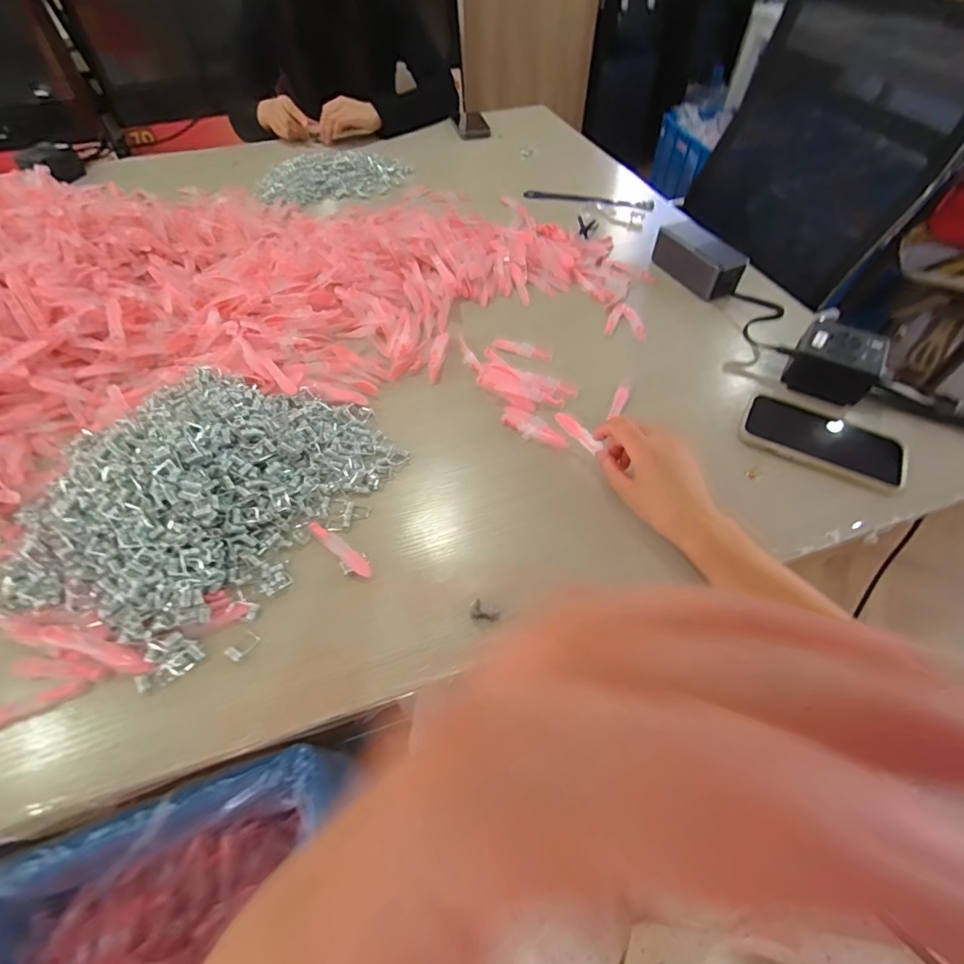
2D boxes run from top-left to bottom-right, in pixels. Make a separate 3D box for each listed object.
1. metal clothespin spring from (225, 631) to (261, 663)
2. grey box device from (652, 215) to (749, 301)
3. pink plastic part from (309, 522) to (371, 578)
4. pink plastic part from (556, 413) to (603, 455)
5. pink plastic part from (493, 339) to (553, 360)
[{"bbox_3d":[-0.190,0.131,0.359,0.014,0.004,0.023,37,54,7],"label":"metal clothespin spring"},{"bbox_3d":[0.300,-0.310,0.624,0.057,0.052,0.128,-20,57,-13],"label":"grey box device"},{"bbox_3d":[-0.128,0.059,0.407,0.078,0.004,0.014,34,62,23],"label":"pink plastic part"},{"bbox_3d":[0.095,-0.048,0.446,0.010,0.015,0.056,-34,64,-21],"label":"pink plastic part"},{"bbox_3d":[0.051,-0.165,0.559,0.076,0.008,0.016,16,56,12],"label":"pink plastic part"}]

